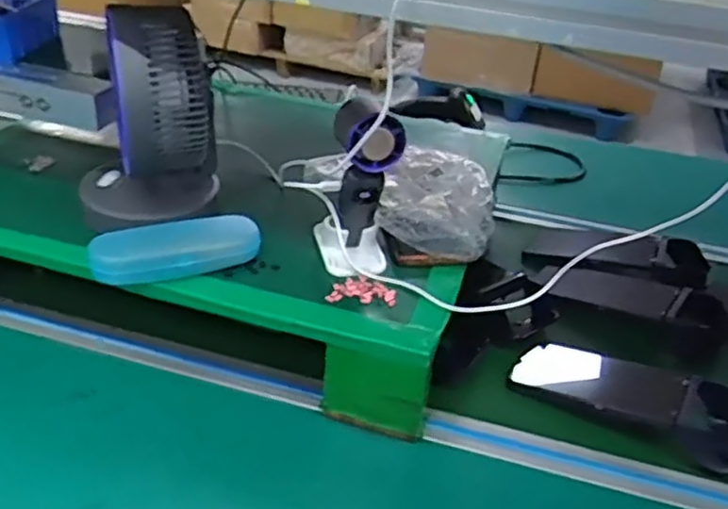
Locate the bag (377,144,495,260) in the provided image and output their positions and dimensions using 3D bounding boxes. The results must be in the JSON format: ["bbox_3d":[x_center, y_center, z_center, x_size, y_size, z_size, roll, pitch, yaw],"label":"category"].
[{"bbox_3d":[0.077,-0.061,0.769,0.112,0.036,0.172,6,33,1],"label":"bag"}]

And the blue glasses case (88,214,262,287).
[{"bbox_3d":[-0.170,-0.002,0.673,0.152,0.034,0.058,-8,35,-19],"label":"blue glasses case"}]

